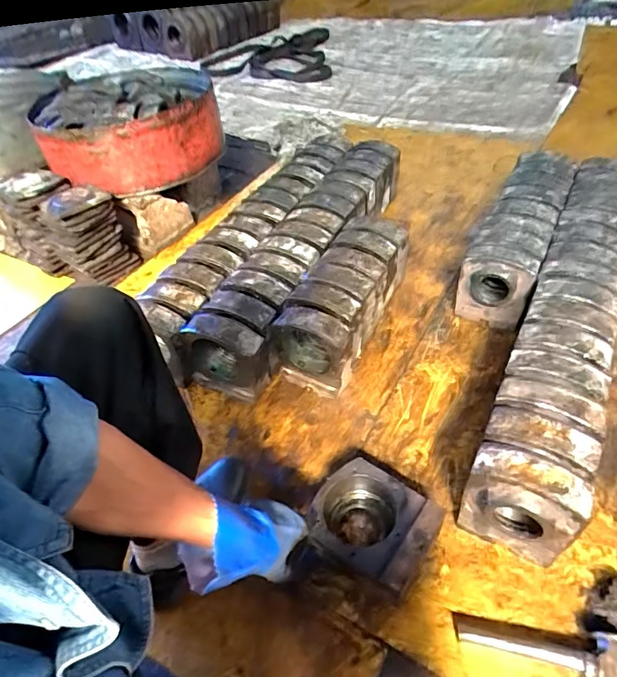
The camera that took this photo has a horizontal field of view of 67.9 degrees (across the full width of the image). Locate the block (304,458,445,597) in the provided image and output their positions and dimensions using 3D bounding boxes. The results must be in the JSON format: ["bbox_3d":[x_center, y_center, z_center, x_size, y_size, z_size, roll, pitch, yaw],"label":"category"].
[{"bbox_3d":[0.103,0.318,0.772,0.185,0.099,0.161,28,56,28],"label":"block"}]

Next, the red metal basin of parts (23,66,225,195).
[{"bbox_3d":[-0.496,-0.600,1.283,0.468,0.180,0.426,-4,47,4],"label":"red metal basin of parts"}]

